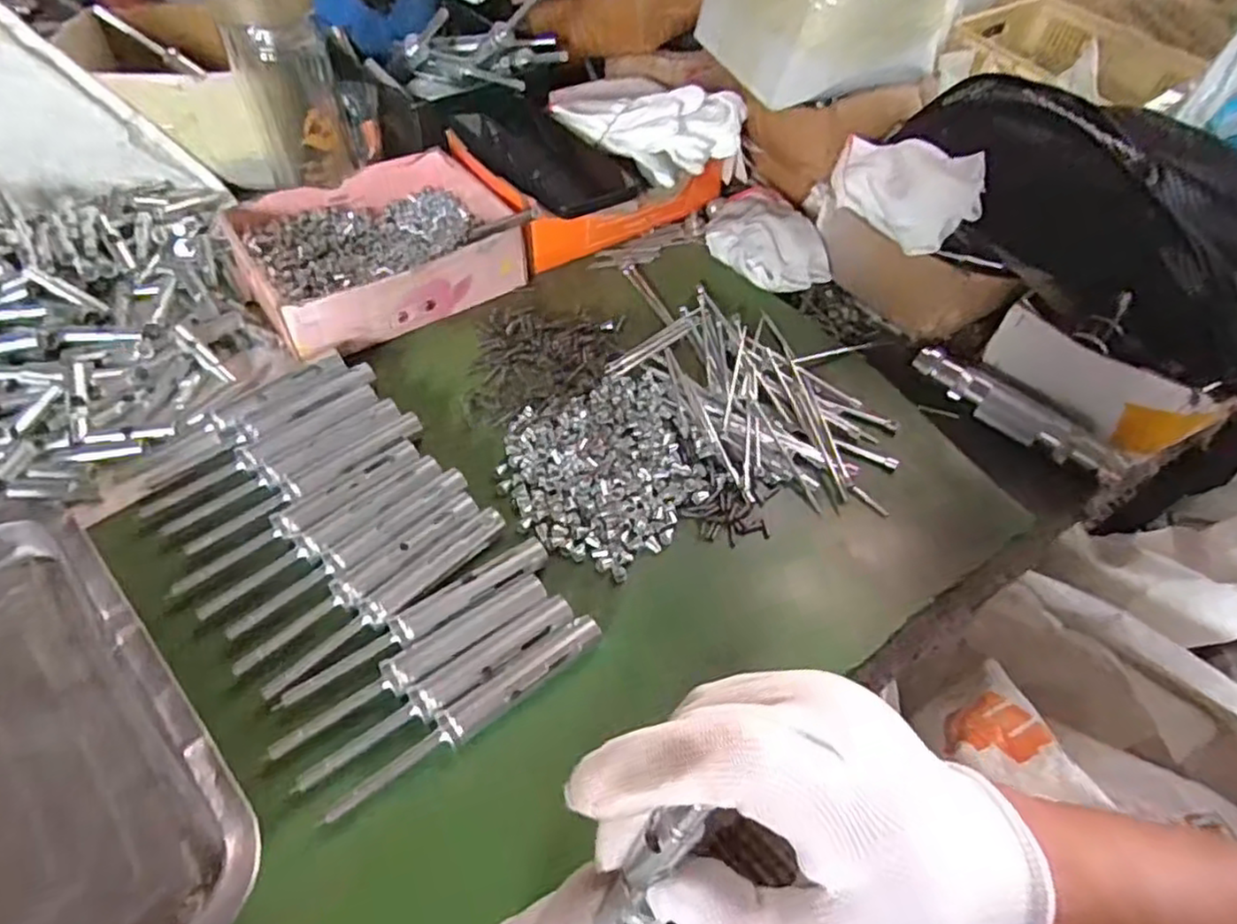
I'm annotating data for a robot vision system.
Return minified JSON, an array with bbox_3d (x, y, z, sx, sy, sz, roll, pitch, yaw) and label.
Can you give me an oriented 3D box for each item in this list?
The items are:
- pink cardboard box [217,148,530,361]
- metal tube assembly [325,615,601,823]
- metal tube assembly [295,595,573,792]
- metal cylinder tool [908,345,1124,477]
[{"bbox_3d":[-0.179,-0.161,0.504,0.177,0.046,0.150,-29,60,-23],"label":"pink cardboard box"},{"bbox_3d":[-0.068,0.120,0.328,0.141,0.015,0.017,-32,61,-25],"label":"metal tube assembly"},{"bbox_3d":[-0.082,0.109,0.333,0.141,0.010,0.017,-32,61,-25],"label":"metal tube assembly"},{"bbox_3d":[0.261,-0.031,0.458,0.141,0.022,0.025,39,60,23],"label":"metal cylinder tool"}]

